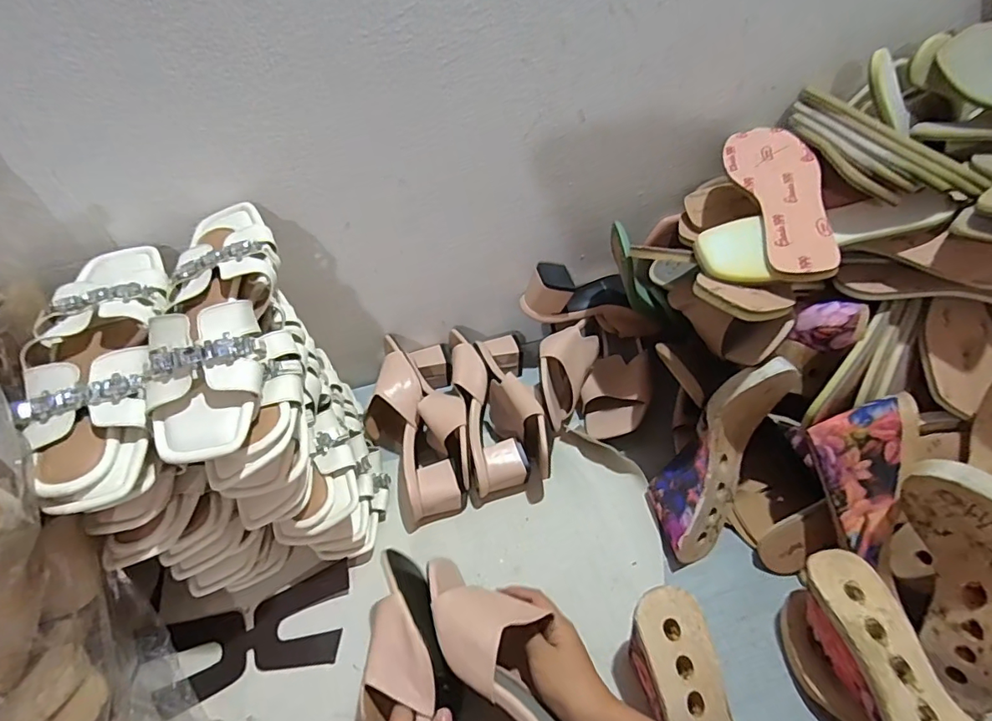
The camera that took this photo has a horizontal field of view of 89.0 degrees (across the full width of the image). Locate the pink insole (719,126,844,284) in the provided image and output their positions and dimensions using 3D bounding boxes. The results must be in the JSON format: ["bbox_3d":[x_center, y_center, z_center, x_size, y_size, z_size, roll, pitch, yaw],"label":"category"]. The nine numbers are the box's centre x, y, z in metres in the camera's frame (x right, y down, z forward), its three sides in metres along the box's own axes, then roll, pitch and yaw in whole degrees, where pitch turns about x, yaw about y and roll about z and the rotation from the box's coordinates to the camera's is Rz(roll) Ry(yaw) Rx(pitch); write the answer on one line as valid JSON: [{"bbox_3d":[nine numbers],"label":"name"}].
[{"bbox_3d":[0.298,-0.175,0.524,0.077,0.007,0.233,-11,52,16],"label":"pink insole"}]

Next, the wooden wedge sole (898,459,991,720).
[{"bbox_3d":[0.395,0.182,0.424,0.053,0.233,0.081,-20,15,-15],"label":"wooden wedge sole"}]

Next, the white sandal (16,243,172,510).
[{"bbox_3d":[-0.331,-0.003,0.420,0.105,0.040,0.255,-13,62,-10],"label":"white sandal"}]

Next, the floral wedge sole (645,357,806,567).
[{"bbox_3d":[0.235,0.104,0.544,0.085,0.241,0.071,30,15,26],"label":"floral wedge sole"}]

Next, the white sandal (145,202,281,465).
[{"bbox_3d":[-0.236,-0.039,0.430,0.101,0.060,0.254,-7,47,-4],"label":"white sandal"}]

